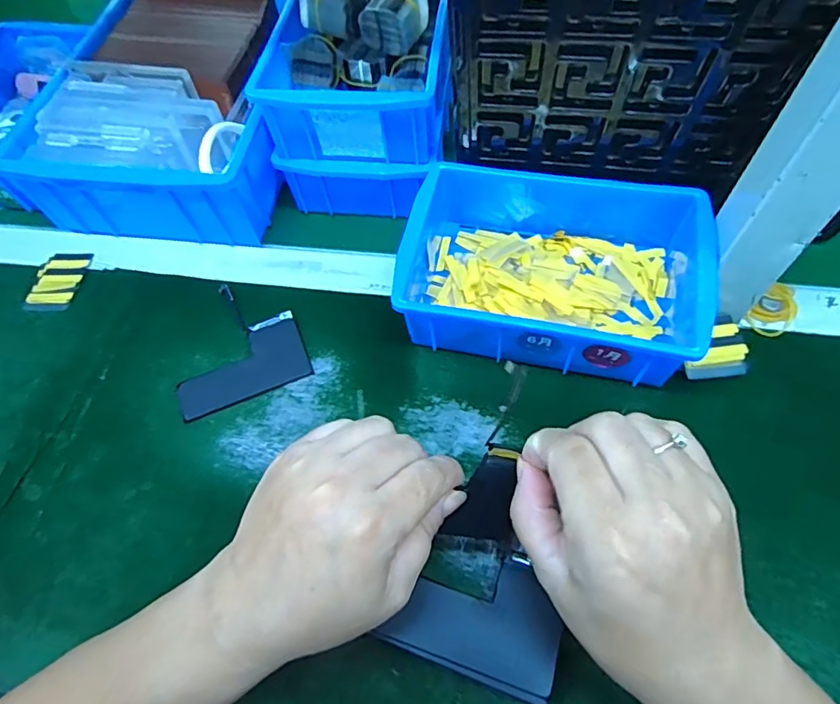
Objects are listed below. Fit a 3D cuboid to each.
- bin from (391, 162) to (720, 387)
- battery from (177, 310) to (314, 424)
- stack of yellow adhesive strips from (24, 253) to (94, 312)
[{"bbox_3d":[0.094,-0.060,0.384,0.197,0.072,0.139,10,62,9],"label":"bin"},{"bbox_3d":[-0.133,0.009,0.393,0.096,0.004,0.058,-23,62,-9],"label":"battery"},{"bbox_3d":[-0.304,-0.060,0.442,0.039,0.004,0.061,4,61,6],"label":"stack of yellow adhesive strips"}]

